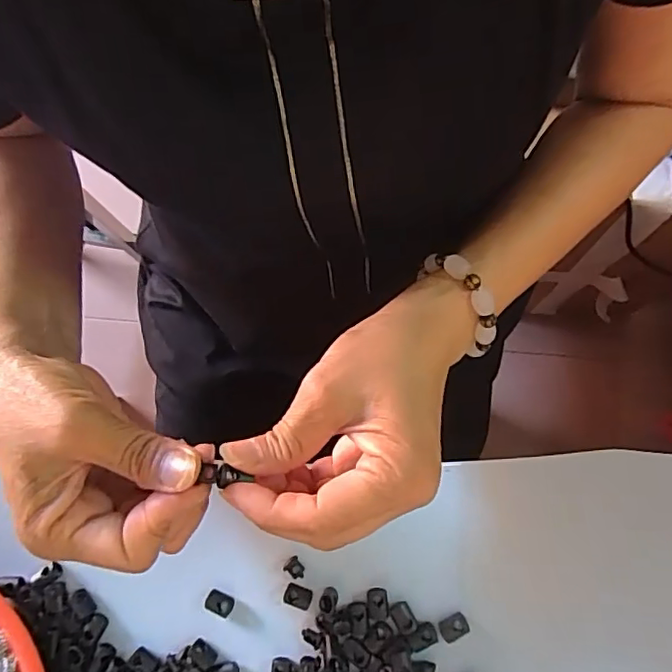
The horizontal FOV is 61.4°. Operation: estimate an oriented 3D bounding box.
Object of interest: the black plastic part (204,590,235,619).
[{"bbox_3d":[-0.064,0.147,0.310,0.015,0.004,0.012,16,79,7],"label":"black plastic part"}]

